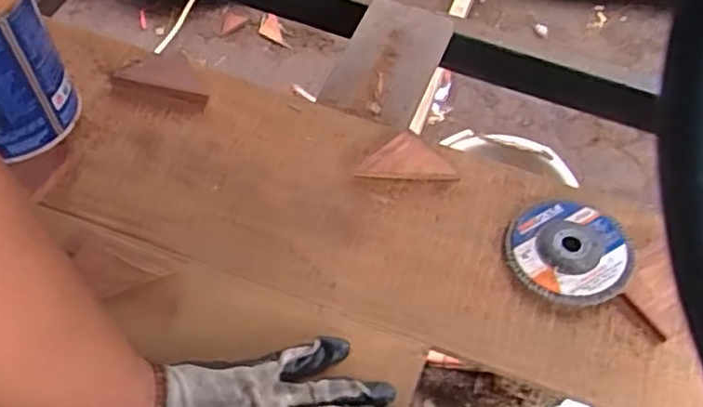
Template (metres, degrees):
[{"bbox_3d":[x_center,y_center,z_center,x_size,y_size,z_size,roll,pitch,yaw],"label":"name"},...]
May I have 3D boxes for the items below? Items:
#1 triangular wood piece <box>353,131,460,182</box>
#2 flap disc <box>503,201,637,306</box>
[{"bbox_3d":[0.047,-0.039,0.572,0.083,0.012,0.043,2,59,-2],"label":"triangular wood piece"},{"bbox_3d":[0.172,0.039,0.530,0.093,0.023,0.084,21,60,10],"label":"flap disc"}]

